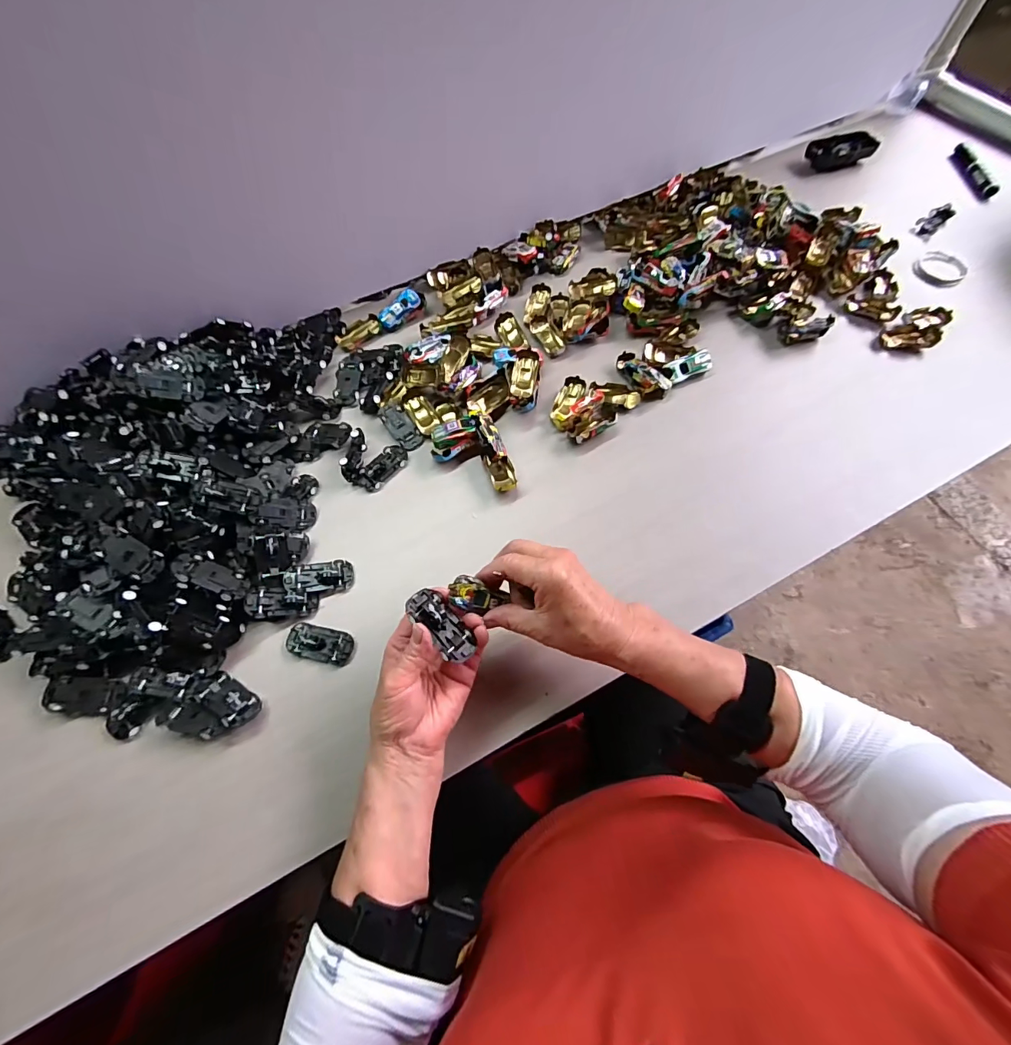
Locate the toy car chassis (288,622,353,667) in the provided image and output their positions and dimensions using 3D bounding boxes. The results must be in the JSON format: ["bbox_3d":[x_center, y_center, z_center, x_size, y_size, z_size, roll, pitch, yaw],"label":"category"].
[{"bbox_3d":[-0.181,0.119,0.431,0.064,0.009,0.031,13,69,4],"label":"toy car chassis"}]

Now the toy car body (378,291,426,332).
[{"bbox_3d":[-0.142,-0.292,0.605,0.030,0.017,0.067,39,73,13],"label":"toy car body"}]

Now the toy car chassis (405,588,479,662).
[{"bbox_3d":[-0.051,0.080,0.350,0.025,0.016,0.064,-41,82,-14],"label":"toy car chassis"}]

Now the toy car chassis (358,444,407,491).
[{"bbox_3d":[-0.142,-0.065,0.512,0.032,0.011,0.065,39,73,13],"label":"toy car chassis"}]

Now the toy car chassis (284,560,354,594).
[{"bbox_3d":[-0.192,0.056,0.453,0.064,0.015,0.031,-4,68,-16],"label":"toy car chassis"}]

